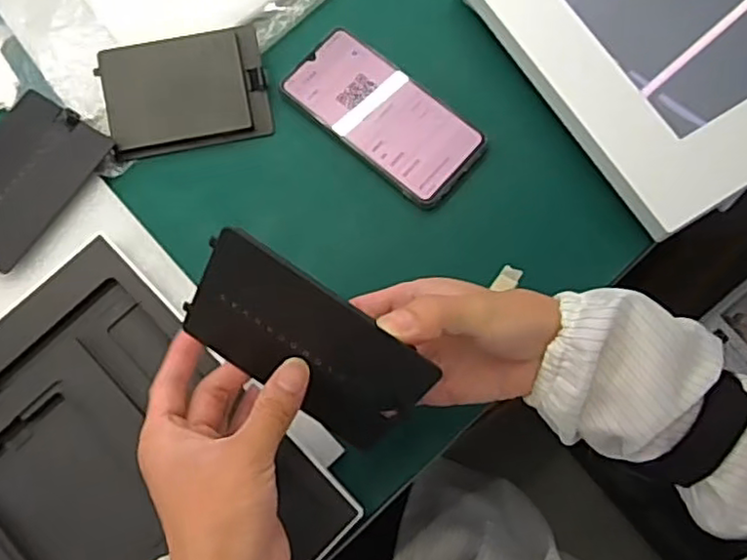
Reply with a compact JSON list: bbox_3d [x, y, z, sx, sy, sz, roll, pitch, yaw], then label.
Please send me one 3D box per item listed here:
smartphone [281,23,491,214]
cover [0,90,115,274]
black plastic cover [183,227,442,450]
[{"bbox_3d":[0.007,-0.121,0.477,0.150,0.012,0.068,41,79,13],"label":"smartphone"},{"bbox_3d":[-0.256,-0.075,0.464,0.084,0.009,0.119,31,76,9],"label":"cover"},{"bbox_3d":[-0.034,0.032,0.315,0.118,0.082,0.004,34,41,-2],"label":"black plastic cover"}]

